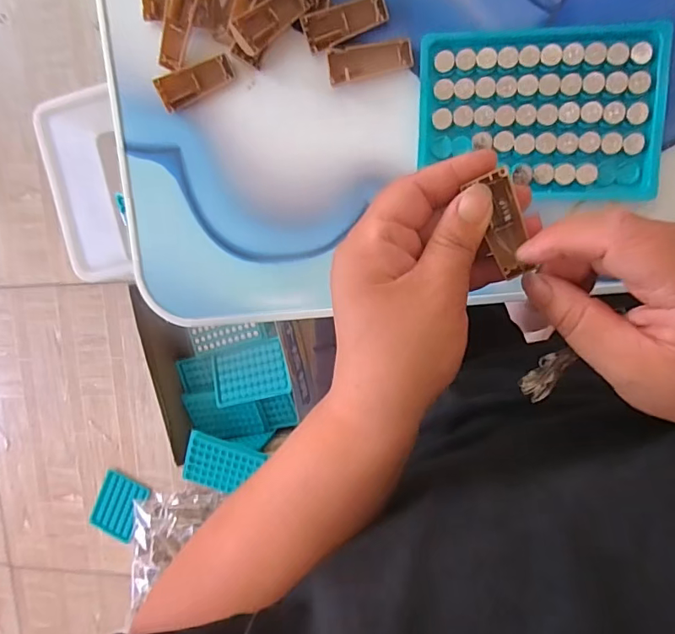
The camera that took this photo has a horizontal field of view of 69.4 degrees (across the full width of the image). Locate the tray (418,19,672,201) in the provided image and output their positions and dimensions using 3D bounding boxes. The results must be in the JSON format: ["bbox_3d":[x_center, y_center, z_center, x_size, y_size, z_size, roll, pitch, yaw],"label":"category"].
[{"bbox_3d":[0.113,-0.116,0.277,0.130,0.010,0.092,4,98,9],"label":"tray"}]

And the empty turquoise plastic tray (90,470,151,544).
[{"bbox_3d":[-0.437,0.381,0.970,0.089,0.015,0.136,24,101,6],"label":"empty turquoise plastic tray"}]

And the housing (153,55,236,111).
[{"bbox_3d":[-0.090,-0.149,0.307,0.049,0.010,0.018,-24,93,12],"label":"housing"}]

